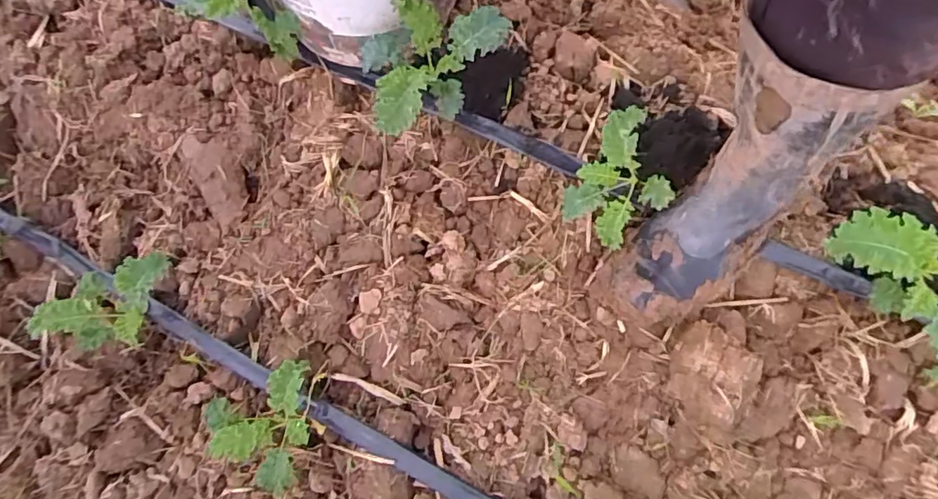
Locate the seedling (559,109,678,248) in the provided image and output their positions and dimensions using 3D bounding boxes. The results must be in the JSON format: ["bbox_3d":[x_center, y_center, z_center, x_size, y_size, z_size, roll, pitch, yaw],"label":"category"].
[{"bbox_3d":[0.160,-0.069,0.585,0.097,0.098,0.110,37,83,12],"label":"seedling"}]

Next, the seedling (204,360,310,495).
[{"bbox_3d":[-0.198,0.187,0.579,0.104,0.073,0.108,-30,75,-3],"label":"seedling"}]

